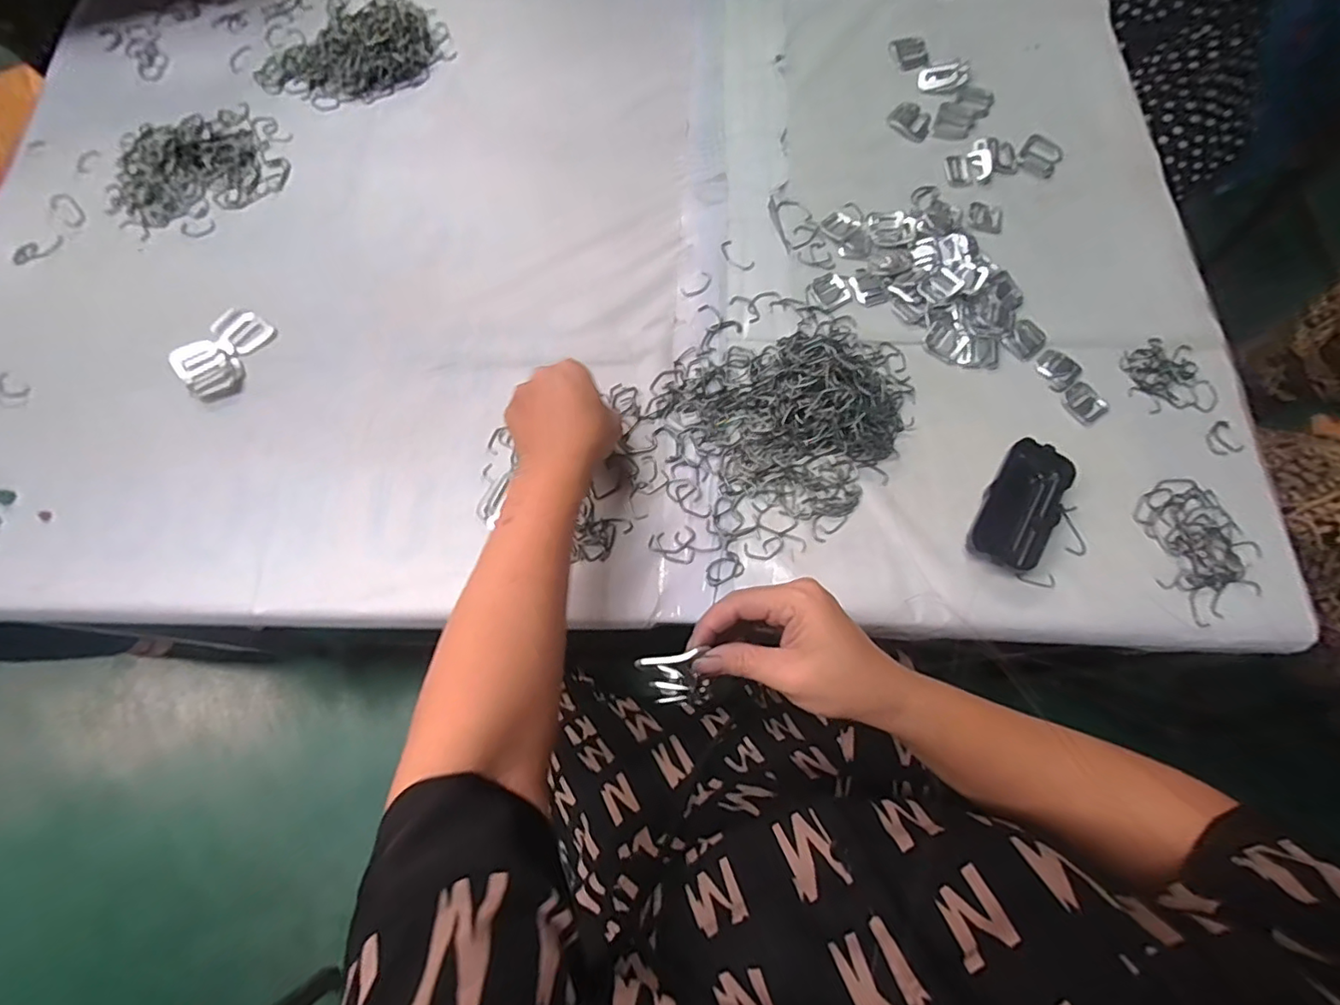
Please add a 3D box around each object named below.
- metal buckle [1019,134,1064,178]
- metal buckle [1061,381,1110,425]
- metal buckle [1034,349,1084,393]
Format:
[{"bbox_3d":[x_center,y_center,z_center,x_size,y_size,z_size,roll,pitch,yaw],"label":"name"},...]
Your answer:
[{"bbox_3d":[0.386,-0.361,0.599,0.039,0.004,0.045,30,74,12],"label":"metal buckle"},{"bbox_3d":[0.362,-0.087,0.503,0.030,0.004,0.036,-25,72,-7],"label":"metal buckle"},{"bbox_3d":[0.347,-0.120,0.514,0.034,0.004,0.037,-31,72,-9],"label":"metal buckle"}]

